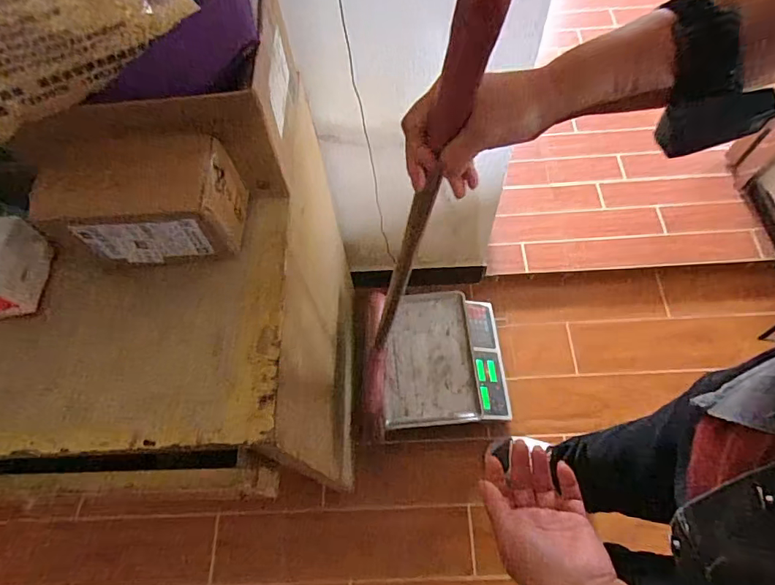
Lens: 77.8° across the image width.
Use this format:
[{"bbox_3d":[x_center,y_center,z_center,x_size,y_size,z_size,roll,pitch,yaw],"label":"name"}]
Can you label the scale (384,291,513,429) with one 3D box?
[{"bbox_3d":[0.143,0.175,1.245,0.342,0.090,0.342,1,64,-12],"label":"scale"}]

